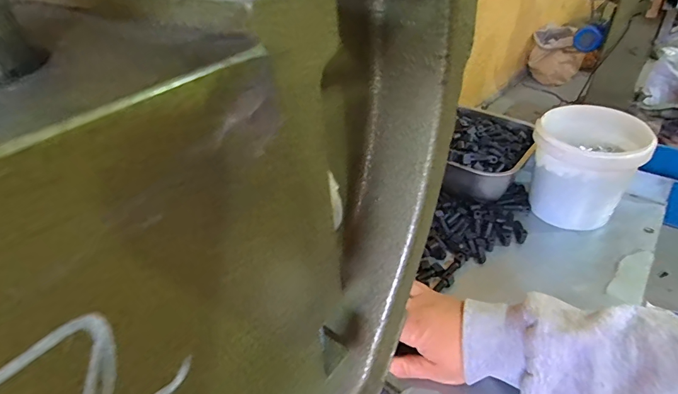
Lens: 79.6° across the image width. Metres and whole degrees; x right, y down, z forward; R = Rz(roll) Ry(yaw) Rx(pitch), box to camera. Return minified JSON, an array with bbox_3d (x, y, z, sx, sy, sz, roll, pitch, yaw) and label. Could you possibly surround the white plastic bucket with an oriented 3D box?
[{"bbox_3d":[0.301,-0.034,0.521,0.111,0.129,0.113,-2,37,1],"label":"white plastic bucket"}]

